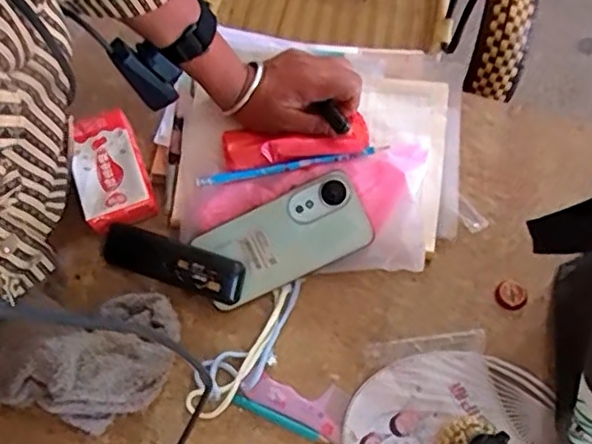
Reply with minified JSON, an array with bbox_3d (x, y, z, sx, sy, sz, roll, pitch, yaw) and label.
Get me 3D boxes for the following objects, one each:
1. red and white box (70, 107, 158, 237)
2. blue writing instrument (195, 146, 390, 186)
[{"bbox_3d":[-0.186,-0.051,0.633,0.066,0.035,0.113,-19,71,-6],"label":"red and white box"},{"bbox_3d":[-0.004,-0.055,0.599,0.180,0.009,0.011,-10,68,-2],"label":"blue writing instrument"}]

